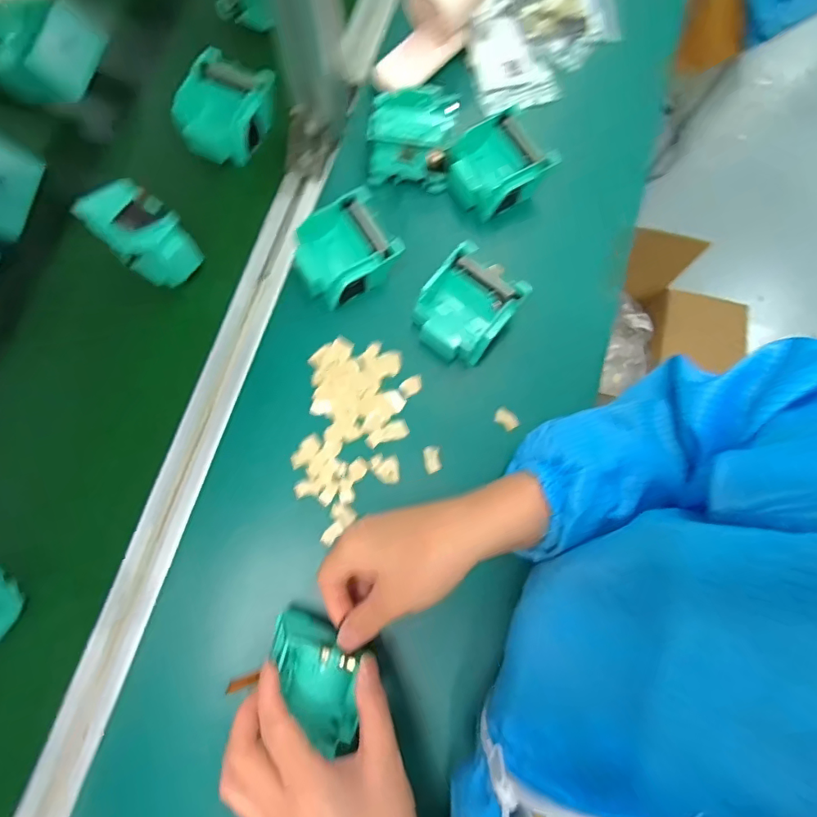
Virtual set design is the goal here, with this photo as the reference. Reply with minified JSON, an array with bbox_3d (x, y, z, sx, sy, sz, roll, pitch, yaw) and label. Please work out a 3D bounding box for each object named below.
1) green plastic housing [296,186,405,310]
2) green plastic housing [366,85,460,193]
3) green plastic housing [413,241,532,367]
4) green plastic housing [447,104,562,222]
[{"bbox_3d":[-0.057,-0.138,0.445,0.084,0.036,0.077,-32,80,-7],"label":"green plastic housing"},{"bbox_3d":[0.004,-0.255,0.472,0.075,0.036,0.083,5,77,0],"label":"green plastic housing"},{"bbox_3d":[0.048,-0.086,0.434,0.073,0.035,0.085,38,80,7],"label":"green plastic housing"},{"bbox_3d":[0.080,-0.227,0.468,0.081,0.035,0.083,-39,81,-8],"label":"green plastic housing"}]

